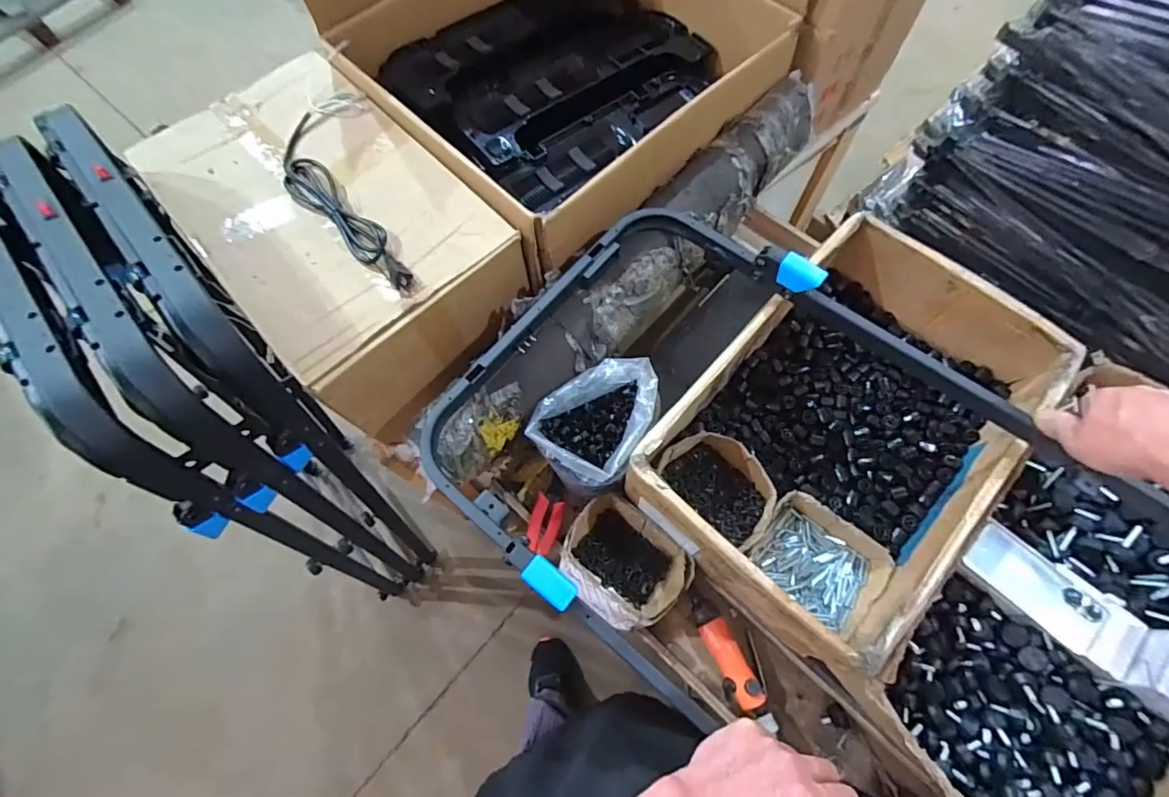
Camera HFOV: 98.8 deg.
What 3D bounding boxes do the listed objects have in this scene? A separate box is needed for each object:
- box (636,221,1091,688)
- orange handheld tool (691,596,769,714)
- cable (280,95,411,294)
[{"bbox_3d":[0.352,0.038,0.690,0.337,0.156,0.515,40,75,17],"label":"box"},{"bbox_3d":[0.196,0.353,0.700,0.042,0.030,0.147,-23,55,-7],"label":"orange handheld tool"},{"bbox_3d":[-0.347,-0.290,0.702,0.134,0.019,0.385,-19,68,-5],"label":"cable"}]

